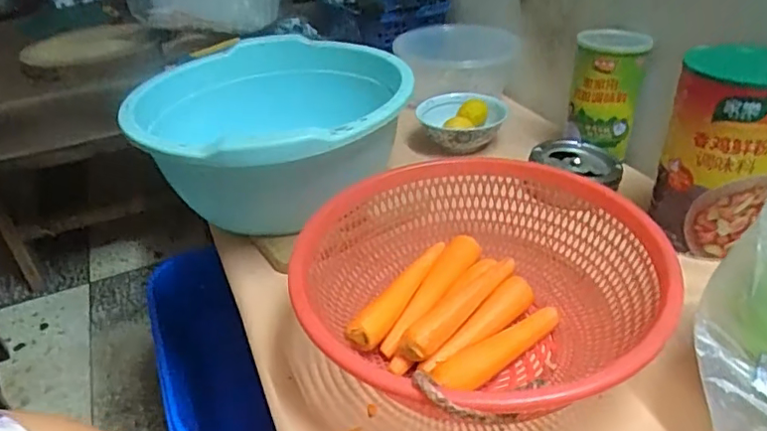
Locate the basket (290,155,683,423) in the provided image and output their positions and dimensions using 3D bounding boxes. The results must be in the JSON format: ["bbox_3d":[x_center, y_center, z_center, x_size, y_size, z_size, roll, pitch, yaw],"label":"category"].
[{"bbox_3d":[0.092,0.074,0.543,0.334,0.118,0.326,-14,36,-14],"label":"basket"}]

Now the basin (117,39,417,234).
[{"bbox_3d":[-0.139,-0.128,0.756,0.325,0.145,0.378,-3,34,1],"label":"basin"}]

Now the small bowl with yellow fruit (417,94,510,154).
[{"bbox_3d":[0.126,-0.155,0.909,0.127,0.056,0.132,-2,34,2],"label":"small bowl with yellow fruit"}]

